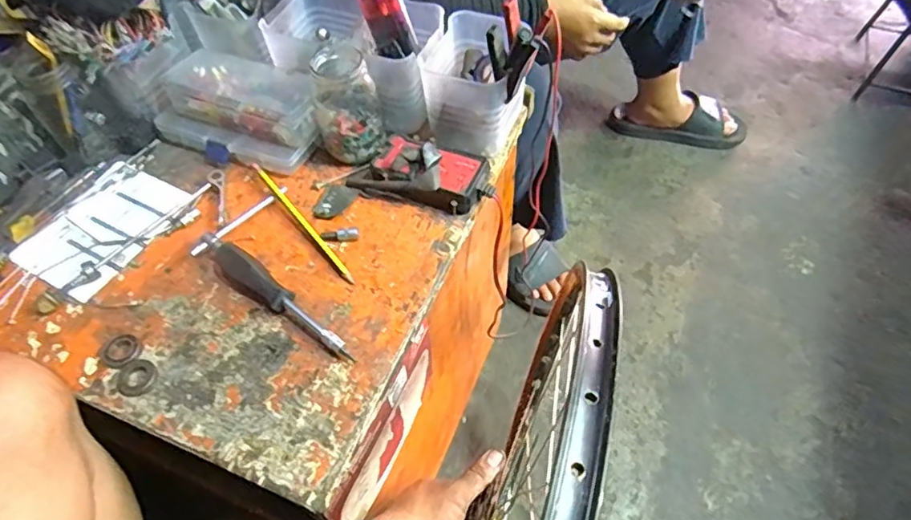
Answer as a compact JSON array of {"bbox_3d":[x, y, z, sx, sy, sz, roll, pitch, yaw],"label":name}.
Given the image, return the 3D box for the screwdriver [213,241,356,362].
[{"bbox_3d":[-0.154,0.034,0.497,0.167,0.025,0.030,37,64,24],"label":"screwdriver"}]

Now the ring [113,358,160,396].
[{"bbox_3d":[-0.258,0.095,0.467,0.031,0.004,0.032,-1,55,1],"label":"ring"}]

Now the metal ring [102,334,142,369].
[{"bbox_3d":[-0.277,0.076,0.481,0.030,0.005,0.031,-1,55,1],"label":"metal ring"}]

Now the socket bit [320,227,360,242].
[{"bbox_3d":[-0.109,-0.024,0.544,0.036,0.010,0.013,-9,56,-5],"label":"socket bit"}]

